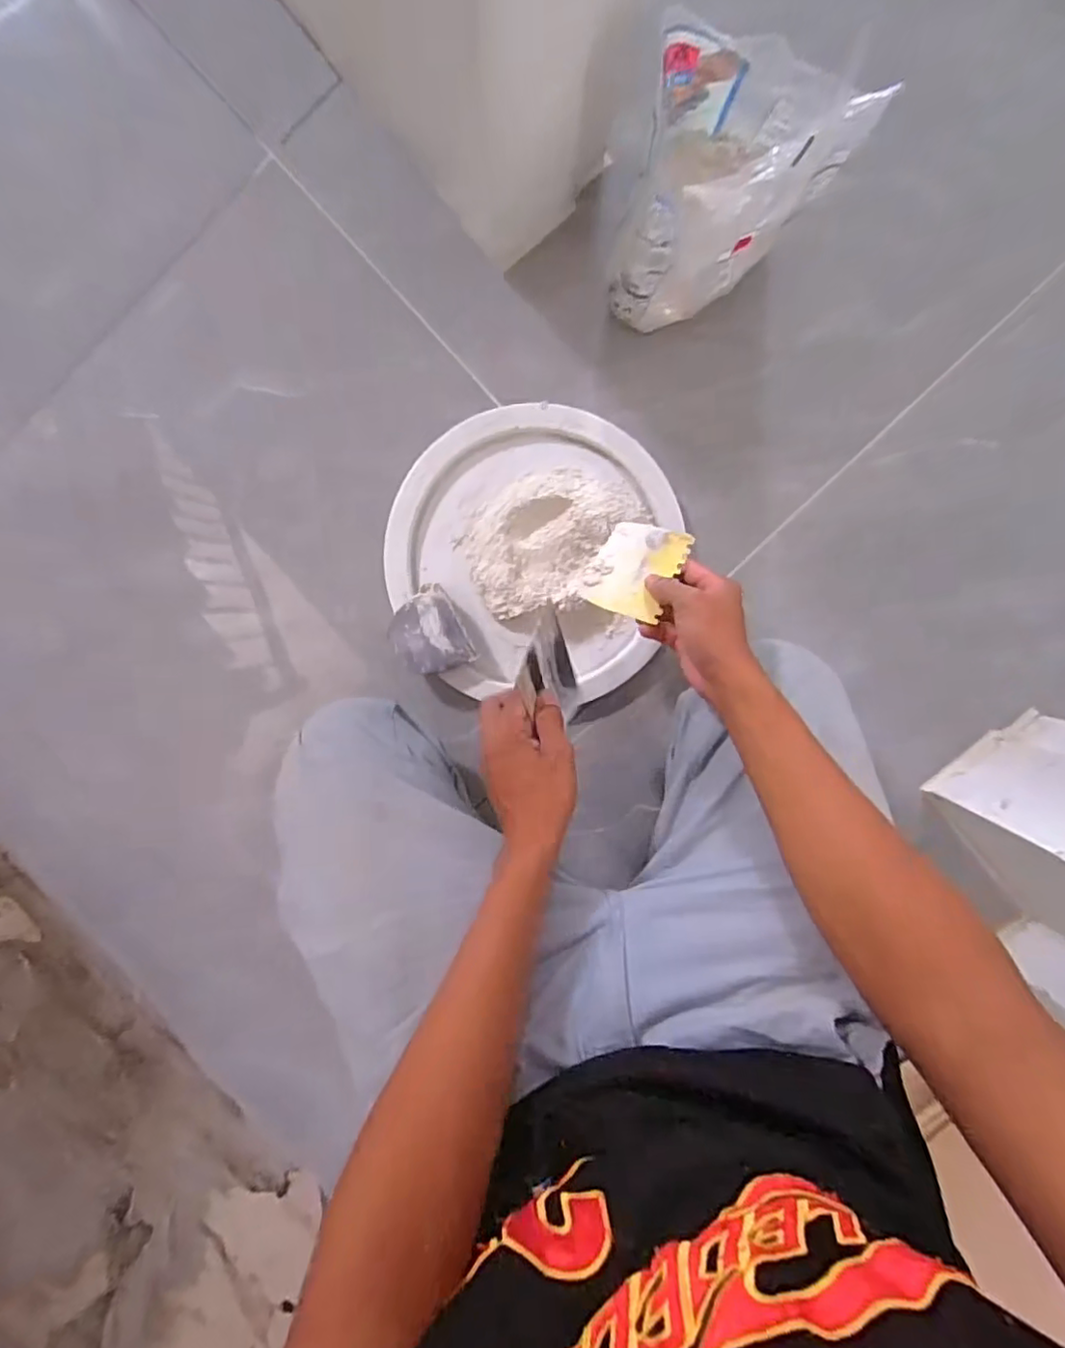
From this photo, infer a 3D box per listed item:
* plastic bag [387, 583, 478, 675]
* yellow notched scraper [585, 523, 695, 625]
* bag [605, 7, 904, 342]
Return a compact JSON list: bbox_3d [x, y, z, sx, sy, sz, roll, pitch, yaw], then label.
[{"bbox_3d":[-0.104,-0.040,0.614,0.070,0.027,0.083,-27,97,3],"label":"plastic bag"},{"bbox_3d":[0.092,-0.095,0.546,0.075,0.008,0.085,22,82,24],"label":"yellow notched scraper"},{"bbox_3d":[0.138,-0.389,0.490,0.135,0.190,0.158,43,95,-6],"label":"bag"}]

